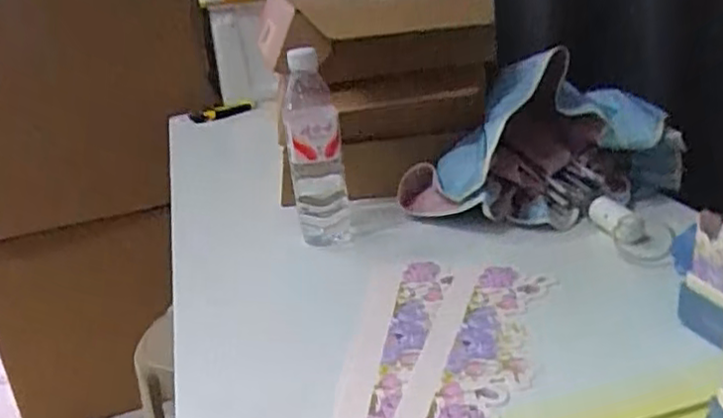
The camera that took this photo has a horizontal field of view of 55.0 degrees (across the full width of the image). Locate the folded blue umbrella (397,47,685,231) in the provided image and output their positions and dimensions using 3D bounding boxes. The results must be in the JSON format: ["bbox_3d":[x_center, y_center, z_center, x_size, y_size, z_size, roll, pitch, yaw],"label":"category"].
[{"bbox_3d":[0.219,-0.091,0.849,0.334,0.165,0.179,-11,23,-9],"label":"folded blue umbrella"}]

